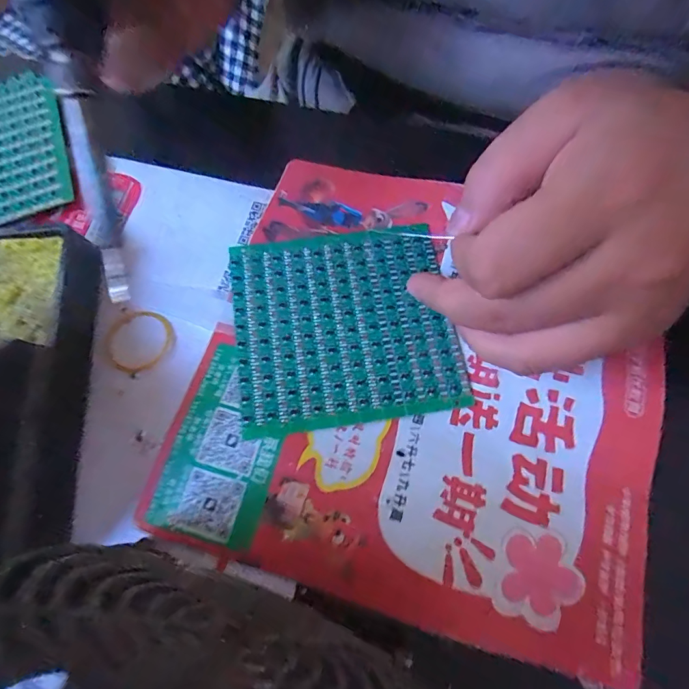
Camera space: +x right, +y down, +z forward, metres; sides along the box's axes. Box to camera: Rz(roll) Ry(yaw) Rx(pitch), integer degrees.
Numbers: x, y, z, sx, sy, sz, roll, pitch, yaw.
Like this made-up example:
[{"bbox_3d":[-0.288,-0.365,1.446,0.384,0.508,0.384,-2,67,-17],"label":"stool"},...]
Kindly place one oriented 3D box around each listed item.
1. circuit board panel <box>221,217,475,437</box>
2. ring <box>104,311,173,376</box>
[{"bbox_3d":[-0.001,-0.011,0.200,0.100,0.004,0.093,-8,69,-2],"label":"circuit board panel"},{"bbox_3d":[-0.099,-0.002,0.207,0.032,0.004,0.031,0,70,-1],"label":"ring"}]

